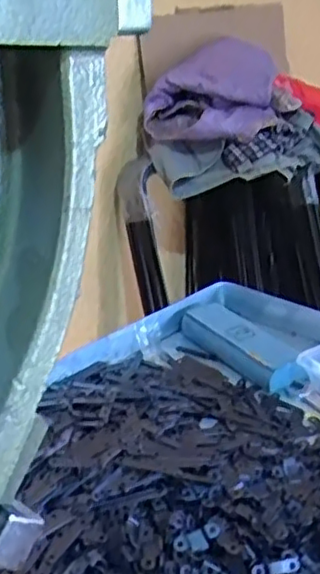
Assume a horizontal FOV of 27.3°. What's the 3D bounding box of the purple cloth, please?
[{"bbox_3d":[0.113,-0.470,1.530,0.298,0.258,0.089,6,1,26],"label":"purple cloth"}]

